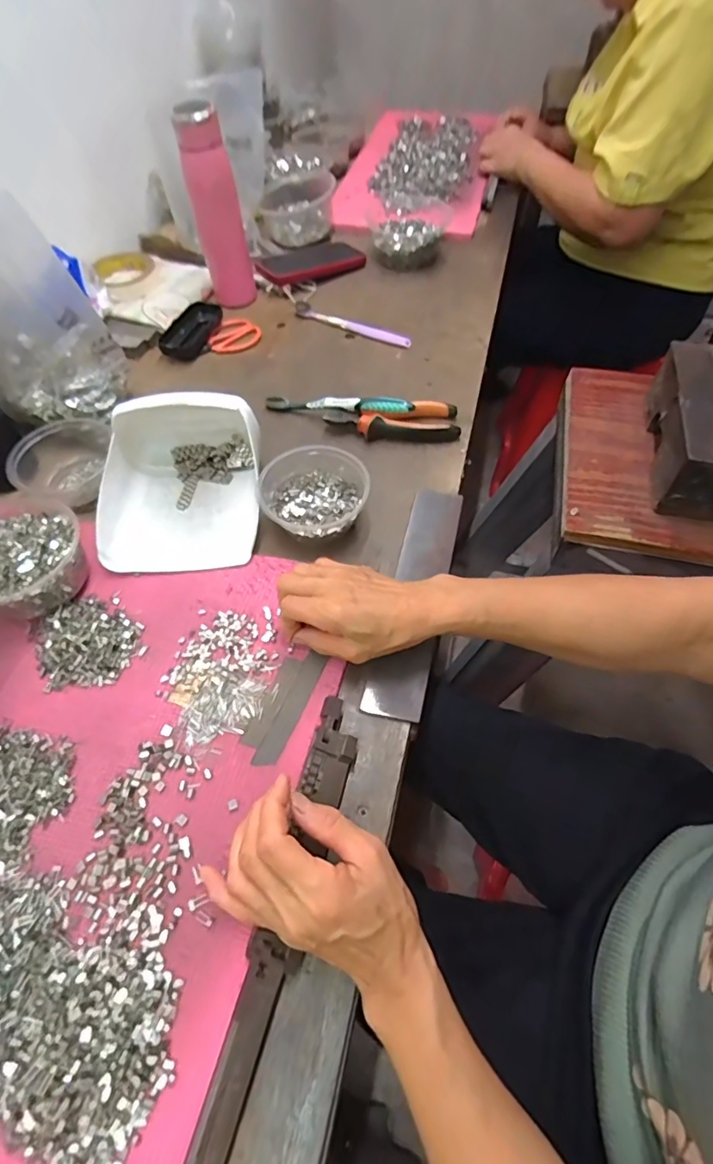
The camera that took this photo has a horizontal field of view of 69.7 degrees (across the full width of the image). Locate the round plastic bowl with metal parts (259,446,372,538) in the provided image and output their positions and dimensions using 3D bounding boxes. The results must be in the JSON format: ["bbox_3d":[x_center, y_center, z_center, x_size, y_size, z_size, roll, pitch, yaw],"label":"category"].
[{"bbox_3d":[-0.043,-0.086,0.513,0.106,0.051,0.102,0,58,0],"label":"round plastic bowl with metal parts"}]

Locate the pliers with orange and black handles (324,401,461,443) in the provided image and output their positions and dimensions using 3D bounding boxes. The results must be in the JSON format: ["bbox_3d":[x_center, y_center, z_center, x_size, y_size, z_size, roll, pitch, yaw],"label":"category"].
[{"bbox_3d":[0.042,-0.188,0.599,0.151,0.031,0.046,3,58,2],"label":"pliers with orange and black handles"}]

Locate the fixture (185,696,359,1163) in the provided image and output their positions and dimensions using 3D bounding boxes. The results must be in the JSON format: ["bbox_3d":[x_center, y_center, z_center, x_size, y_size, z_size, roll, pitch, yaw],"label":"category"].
[{"bbox_3d":[-0.049,0.224,0.325,0.032,0.018,0.310,13,58,8],"label":"fixture"}]

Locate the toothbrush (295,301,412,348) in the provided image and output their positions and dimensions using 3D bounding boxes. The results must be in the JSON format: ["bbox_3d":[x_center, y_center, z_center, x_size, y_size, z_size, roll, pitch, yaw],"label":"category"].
[{"bbox_3d":[-0.006,-0.364,0.720,0.182,0.009,0.018,25,61,15],"label":"toothbrush"}]

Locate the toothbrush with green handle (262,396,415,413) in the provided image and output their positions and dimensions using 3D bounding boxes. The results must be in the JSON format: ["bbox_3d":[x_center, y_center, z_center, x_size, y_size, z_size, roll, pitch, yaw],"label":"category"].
[{"bbox_3d":[-0.025,-0.209,0.602,0.183,0.017,0.014,8,57,20],"label":"toothbrush with green handle"}]

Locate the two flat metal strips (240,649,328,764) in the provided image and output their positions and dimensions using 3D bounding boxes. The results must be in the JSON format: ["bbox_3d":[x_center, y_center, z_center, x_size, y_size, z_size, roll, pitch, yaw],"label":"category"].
[{"bbox_3d":[-0.059,0.098,0.415,0.034,0.004,0.095,21,60,13],"label":"two flat metal strips"}]

